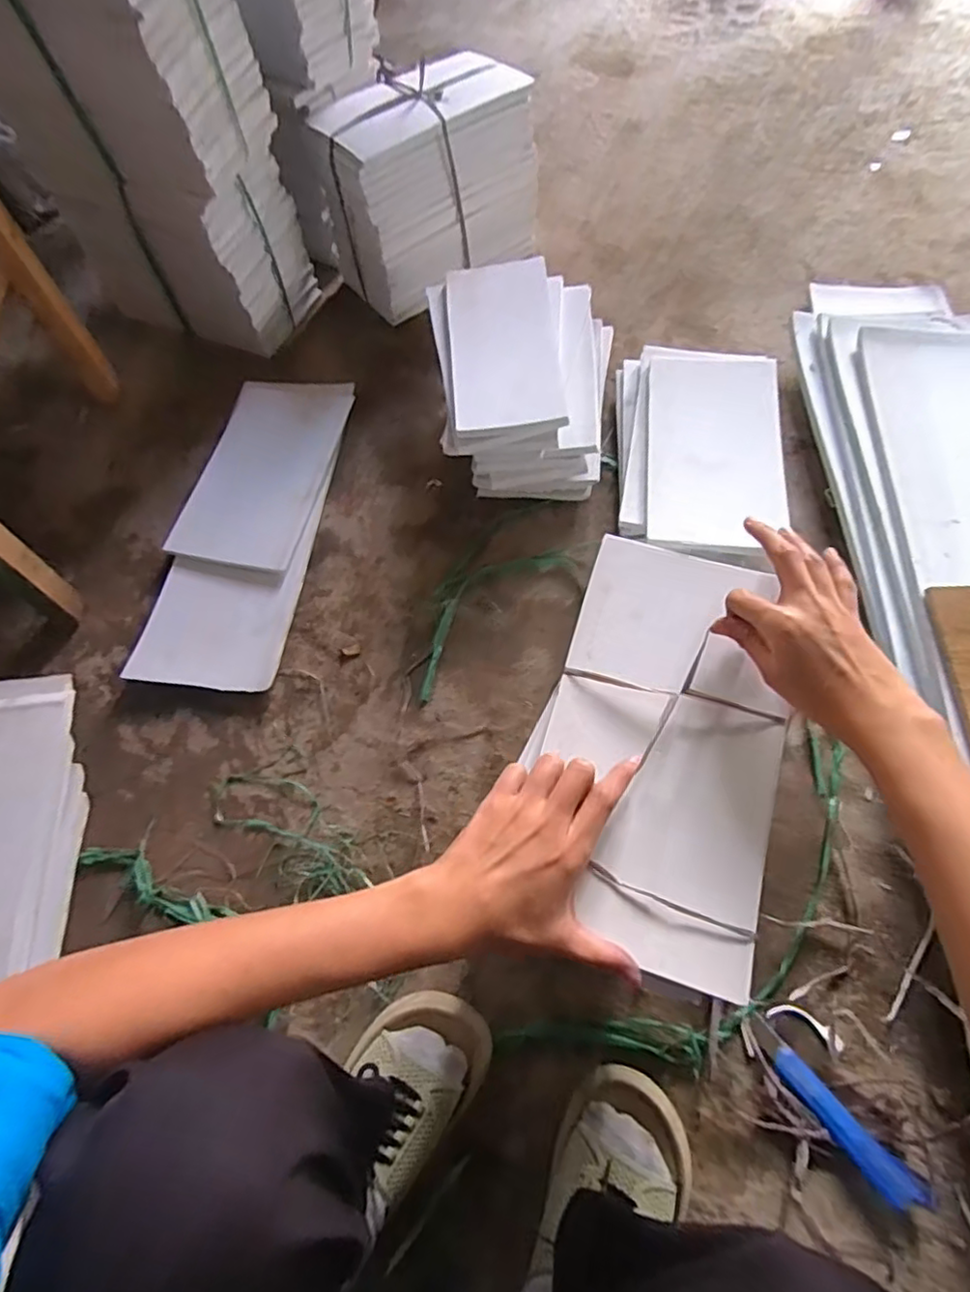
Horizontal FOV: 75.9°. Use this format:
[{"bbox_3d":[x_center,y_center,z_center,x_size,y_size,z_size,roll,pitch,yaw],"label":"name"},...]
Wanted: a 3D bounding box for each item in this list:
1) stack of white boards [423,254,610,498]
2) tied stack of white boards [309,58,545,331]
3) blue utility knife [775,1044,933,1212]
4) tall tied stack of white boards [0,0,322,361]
[{"bbox_3d":[0.060,-0.337,0.801,0.233,0.145,0.289,-5,65,1],"label":"stack of white boards"},{"bbox_3d":[-0.087,-0.683,0.932,0.290,0.232,0.187,-36,68,-13],"label":"tied stack of white boards"},{"bbox_3d":[0.293,0.393,0.504,0.030,0.022,0.125,-41,69,-15],"label":"blue utility knife"},{"bbox_3d":[-0.446,-0.652,0.780,0.316,0.462,0.167,19,67,12],"label":"tall tied stack of white boards"}]

